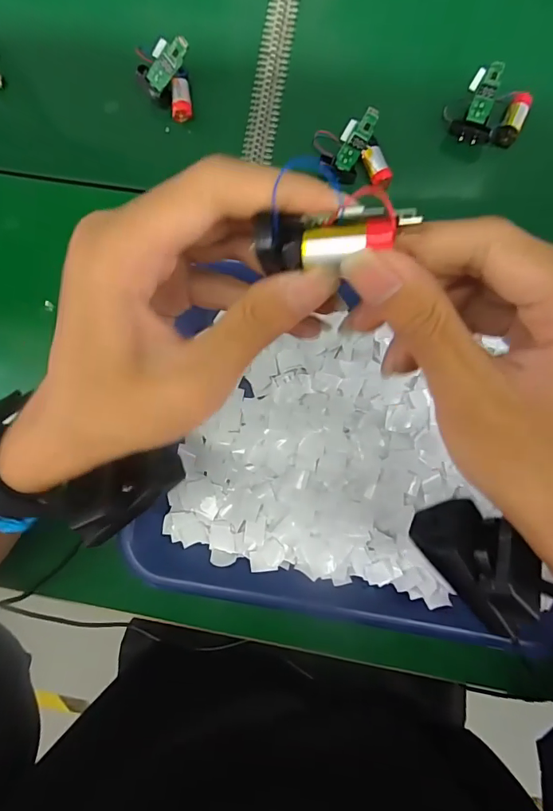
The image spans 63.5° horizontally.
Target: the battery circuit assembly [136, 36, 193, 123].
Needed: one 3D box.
[{"bbox_3d":[-0.092,-0.261,0.358,0.046,0.042,0.034,11,87,0],"label":"battery circuit assembly"}]

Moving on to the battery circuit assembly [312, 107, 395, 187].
[{"bbox_3d":[0.061,-0.197,0.343,0.060,0.042,0.031,7,87,-1],"label":"battery circuit assembly"}]

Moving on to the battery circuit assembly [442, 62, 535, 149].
[{"bbox_3d":[0.168,-0.233,0.351,0.057,0.024,0.050,29,87,0],"label":"battery circuit assembly"}]

